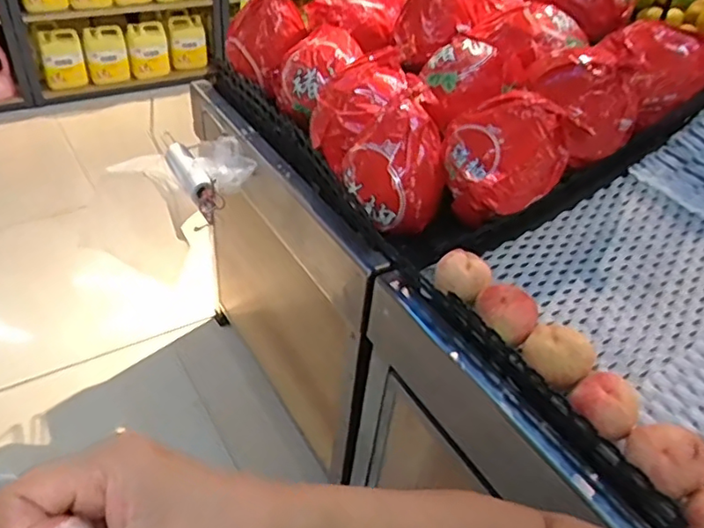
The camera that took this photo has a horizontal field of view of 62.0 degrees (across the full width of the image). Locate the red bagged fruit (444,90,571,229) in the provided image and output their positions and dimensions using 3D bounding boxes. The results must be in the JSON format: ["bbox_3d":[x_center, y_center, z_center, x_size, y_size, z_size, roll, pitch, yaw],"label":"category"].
[{"bbox_3d":[0.239,-0.182,0.939,0.173,0.150,0.171,-13,44,-21],"label":"red bagged fruit"}]

